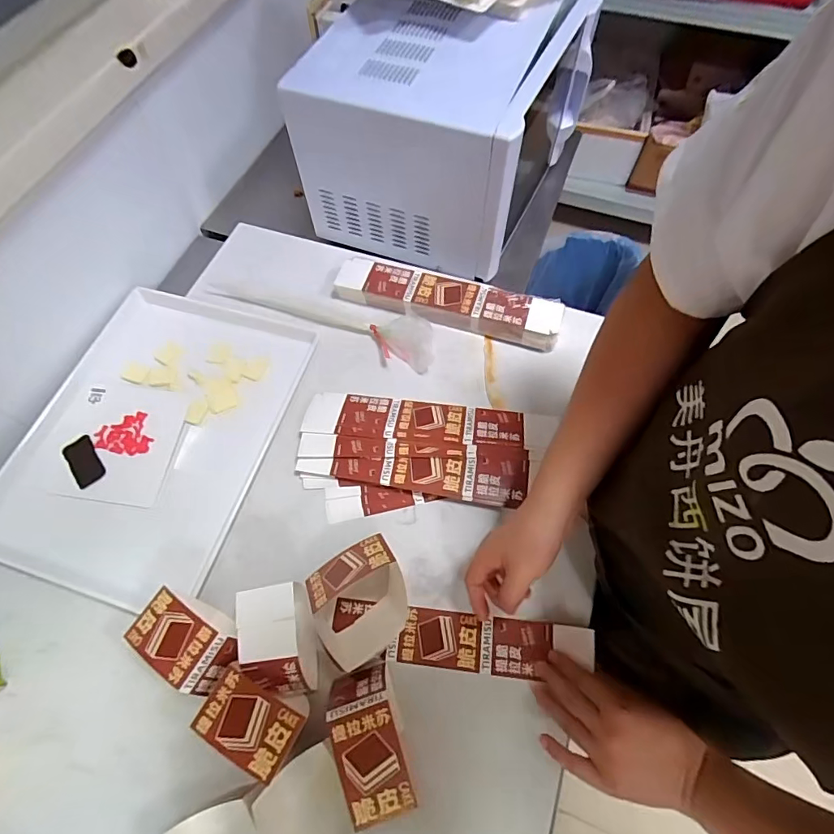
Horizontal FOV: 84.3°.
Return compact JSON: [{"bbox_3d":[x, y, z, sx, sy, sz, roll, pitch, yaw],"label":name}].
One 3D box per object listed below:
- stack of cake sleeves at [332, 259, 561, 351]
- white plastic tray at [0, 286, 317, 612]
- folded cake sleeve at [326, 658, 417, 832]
[{"bbox_3d":[0.045,-0.182,0.710,0.345,0.037,0.077,16,66,9],"label":"stack of cake sleeves"},{"bbox_3d":[-0.367,0.016,0.644,0.318,0.016,0.424,15,66,9],"label":"white plastic tray"},{"bbox_3d":[-0.046,0.316,0.456,0.060,0.074,0.121,-16,65,-7],"label":"folded cake sleeve"}]

